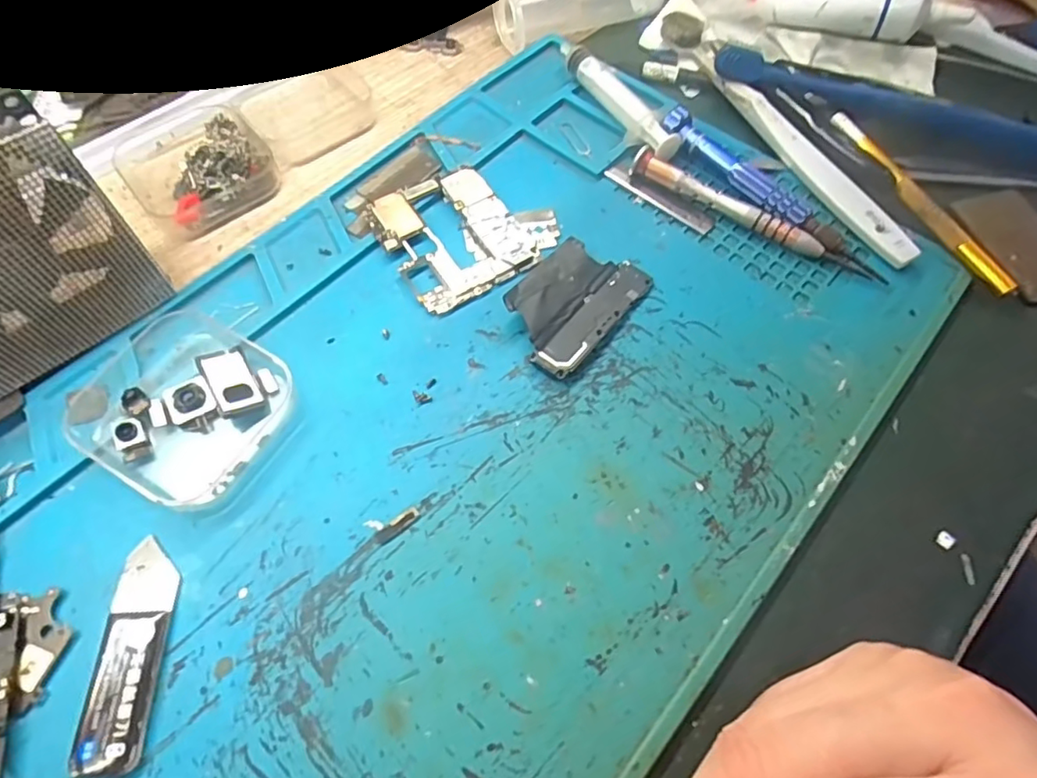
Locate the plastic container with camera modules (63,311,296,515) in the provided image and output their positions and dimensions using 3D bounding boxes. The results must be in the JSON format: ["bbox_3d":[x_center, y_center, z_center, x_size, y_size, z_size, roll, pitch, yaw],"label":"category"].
[{"bbox_3d":[-0.125,0.005,0.218,0.078,0.013,0.064,28,66,12],"label":"plastic container with camera modules"}]

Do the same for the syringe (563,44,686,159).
[{"bbox_3d":[0.049,-0.145,0.297,0.015,0.015,0.087,-26,67,-14],"label":"syringe"}]

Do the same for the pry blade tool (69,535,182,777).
[{"bbox_3d":[-0.122,0.082,0.184,0.020,0.006,0.066,-2,64,-3],"label":"pry blade tool"}]

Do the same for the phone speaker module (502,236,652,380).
[{"bbox_3d":[0.022,-0.037,0.245,0.041,0.010,0.065,37,68,15],"label":"phone speaker module"}]

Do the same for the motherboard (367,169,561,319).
[{"bbox_3d":[-0.023,-0.072,0.264,0.072,0.006,0.064,-29,68,-15],"label":"motherboard"}]

